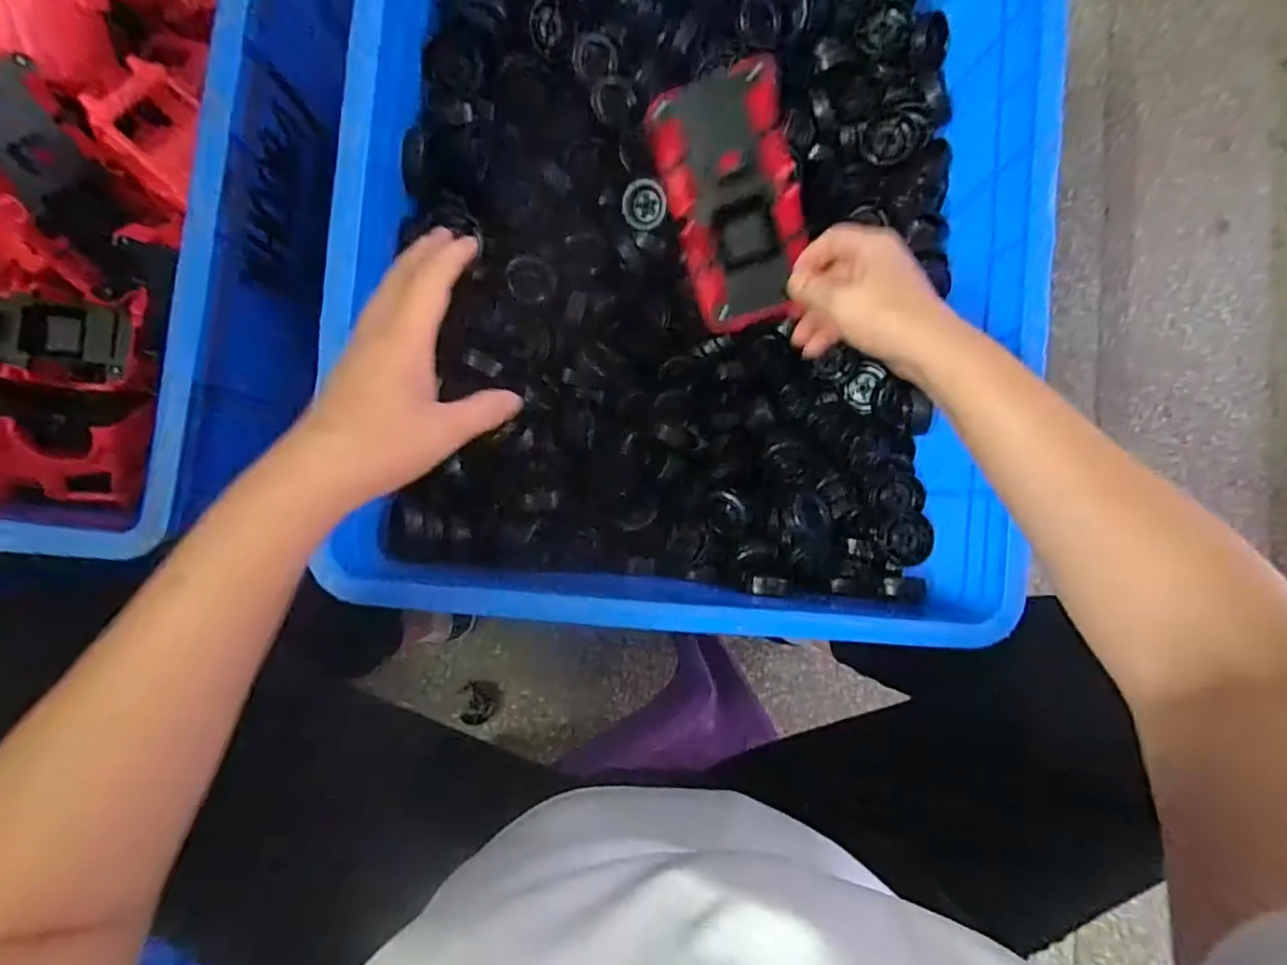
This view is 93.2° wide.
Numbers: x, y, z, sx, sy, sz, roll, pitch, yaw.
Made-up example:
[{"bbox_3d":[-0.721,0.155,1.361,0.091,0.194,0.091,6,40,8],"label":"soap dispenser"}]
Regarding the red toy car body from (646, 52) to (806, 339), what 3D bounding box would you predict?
[{"bbox_3d":[0.063,-0.188,0.416,0.084,0.042,0.155,-15,109,10],"label":"red toy car body"}]

